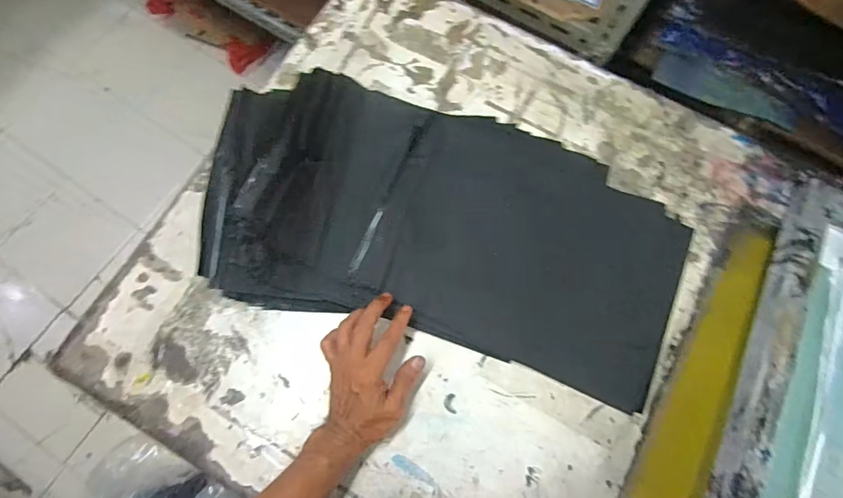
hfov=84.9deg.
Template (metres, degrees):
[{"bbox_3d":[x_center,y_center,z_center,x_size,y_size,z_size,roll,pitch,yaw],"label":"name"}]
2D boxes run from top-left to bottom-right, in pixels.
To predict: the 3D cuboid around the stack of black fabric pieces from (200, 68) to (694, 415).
[{"bbox_3d":[0.036,-0.029,0.579,0.587,0.053,0.303,17,76,-4],"label":"stack of black fabric pieces"}]

